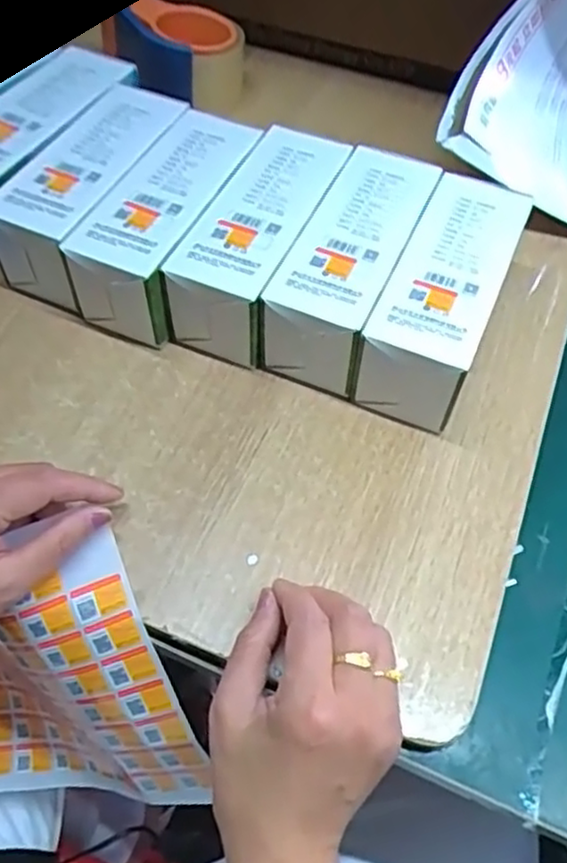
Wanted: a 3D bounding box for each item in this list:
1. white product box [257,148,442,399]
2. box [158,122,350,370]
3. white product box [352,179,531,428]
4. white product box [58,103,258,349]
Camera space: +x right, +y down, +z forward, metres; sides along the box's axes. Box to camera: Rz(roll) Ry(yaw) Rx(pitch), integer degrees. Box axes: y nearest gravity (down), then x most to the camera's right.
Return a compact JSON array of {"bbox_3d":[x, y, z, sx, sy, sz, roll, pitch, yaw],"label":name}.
[{"bbox_3d":[0.050,-0.116,0.490,0.065,0.076,0.174,21,57,12],"label":"white product box"},{"bbox_3d":[-0.015,-0.137,0.494,0.067,0.076,0.179,19,57,11],"label":"box"},{"bbox_3d":[0.112,-0.093,0.481,0.067,0.075,0.172,22,57,12],"label":"white product box"},{"bbox_3d":[-0.082,-0.150,0.494,0.071,0.070,0.170,18,56,10],"label":"white product box"}]

